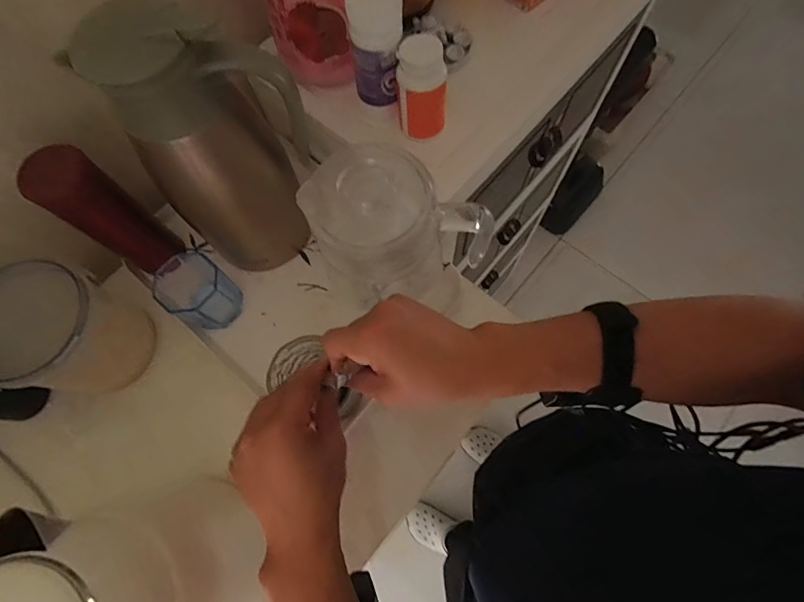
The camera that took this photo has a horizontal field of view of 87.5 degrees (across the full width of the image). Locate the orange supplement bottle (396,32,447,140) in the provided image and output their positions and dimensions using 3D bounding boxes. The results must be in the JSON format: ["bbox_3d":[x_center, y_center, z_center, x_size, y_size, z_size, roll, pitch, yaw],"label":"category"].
[{"bbox_3d":[0.020,-0.210,0.415,0.046,0.081,0.048,-6,71,0],"label":"orange supplement bottle"}]

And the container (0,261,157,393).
[{"bbox_3d":[-0.355,0.038,0.439,0.114,0.133,0.115,-1,71,2],"label":"container"}]

